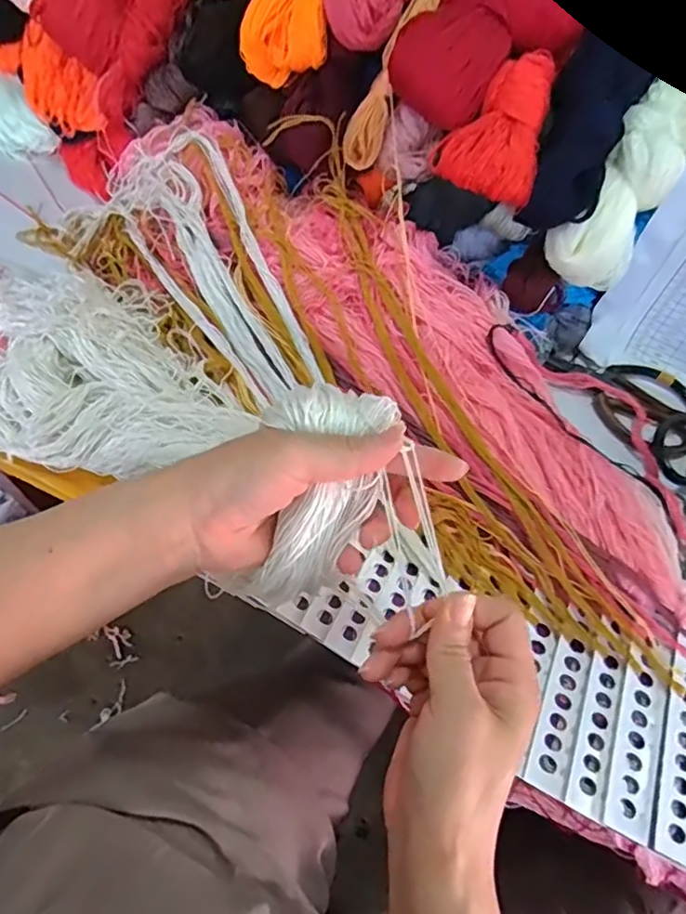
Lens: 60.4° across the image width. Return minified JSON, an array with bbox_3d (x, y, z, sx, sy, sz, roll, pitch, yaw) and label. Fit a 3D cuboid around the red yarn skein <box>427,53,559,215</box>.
[{"bbox_3d":[0.128,-0.277,0.502,0.083,0.048,0.112,15,92,4],"label":"red yarn skein"}]

